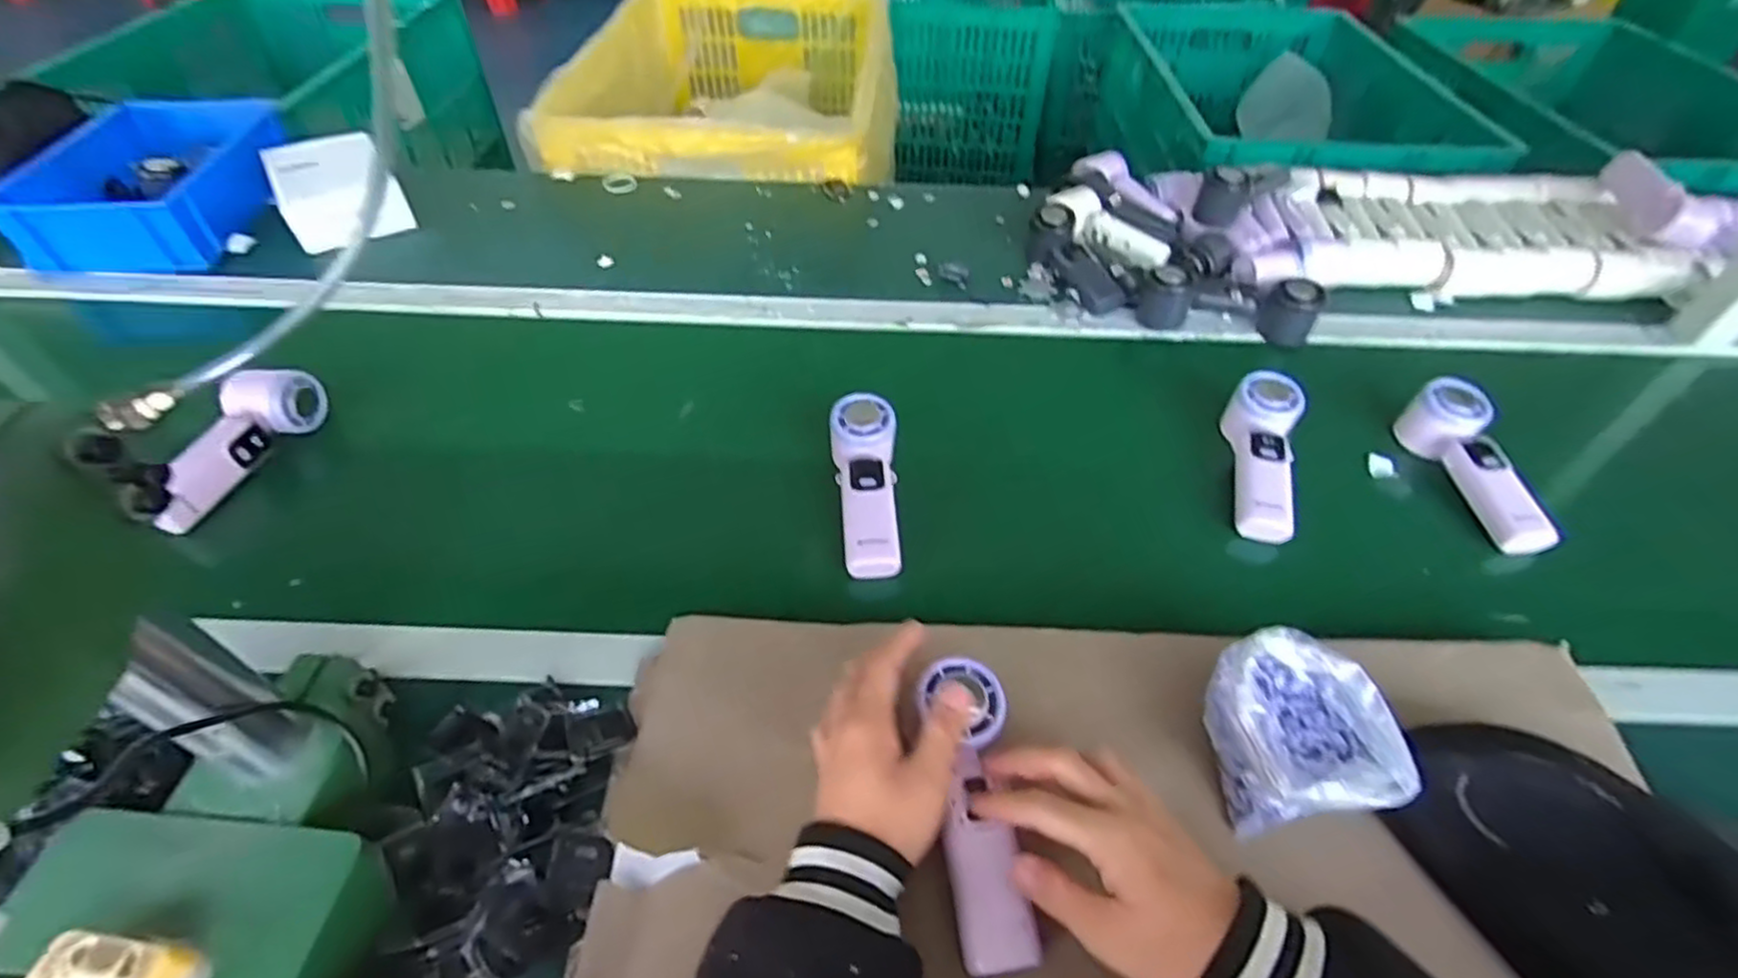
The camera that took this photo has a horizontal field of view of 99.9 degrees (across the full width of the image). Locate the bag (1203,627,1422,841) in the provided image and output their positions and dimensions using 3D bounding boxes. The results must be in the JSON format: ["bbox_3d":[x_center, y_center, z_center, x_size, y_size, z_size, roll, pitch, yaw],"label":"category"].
[{"bbox_3d":[0.268,0.151,0.455,0.093,0.069,0.100,-3,48,-5],"label":"bag"}]

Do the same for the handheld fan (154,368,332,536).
[{"bbox_3d":[-0.545,-0.042,0.626,0.044,0.059,0.161,11,48,3],"label":"handheld fan"}]

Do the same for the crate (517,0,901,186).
[{"bbox_3d":[-0.220,-0.651,1.270,0.503,0.252,0.661,4,48,3],"label":"crate"}]

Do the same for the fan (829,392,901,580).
[{"bbox_3d":[-0.001,-0.004,0.616,0.054,0.029,0.163,-1,62,-7],"label":"fan"}]

